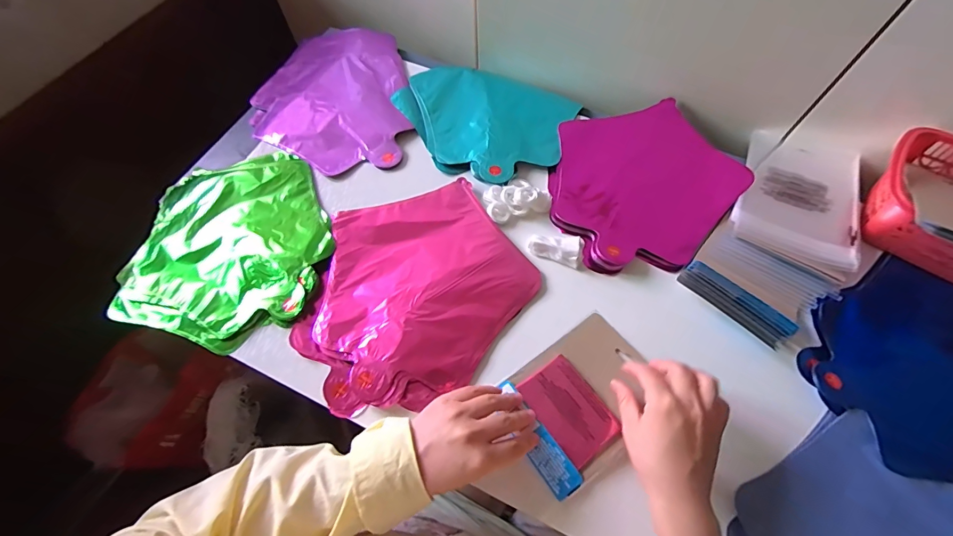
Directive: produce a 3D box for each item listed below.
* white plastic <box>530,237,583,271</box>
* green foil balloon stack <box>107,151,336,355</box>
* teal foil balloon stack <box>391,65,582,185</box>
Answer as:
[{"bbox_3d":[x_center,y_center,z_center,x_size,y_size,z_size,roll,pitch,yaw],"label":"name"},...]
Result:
[{"bbox_3d":[0.091,-0.024,0.465,0.058,0.014,0.037,11,65,5],"label":"white plastic"},{"bbox_3d":[-0.290,-0.032,0.486,0.231,0.028,0.250,0,65,0],"label":"green foil balloon stack"},{"bbox_3d":[0.001,-0.208,0.557,0.241,0.016,0.182,26,68,12],"label":"teal foil balloon stack"}]

